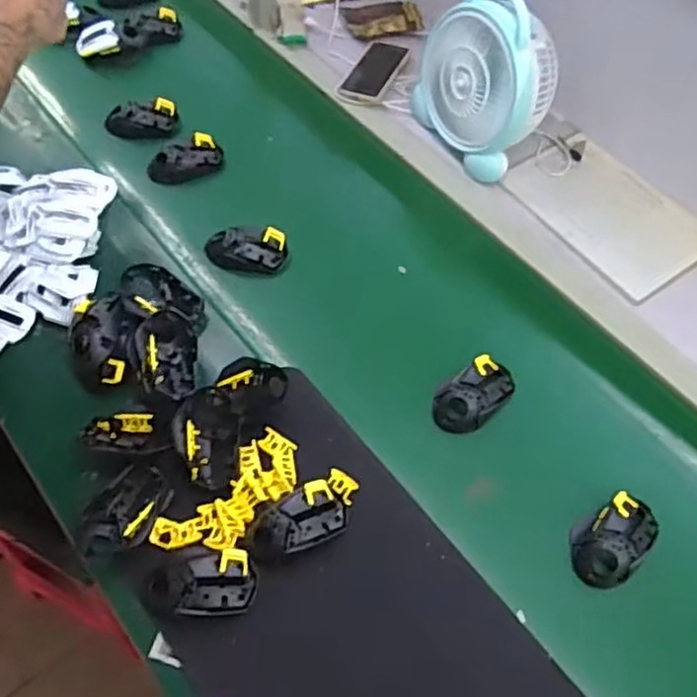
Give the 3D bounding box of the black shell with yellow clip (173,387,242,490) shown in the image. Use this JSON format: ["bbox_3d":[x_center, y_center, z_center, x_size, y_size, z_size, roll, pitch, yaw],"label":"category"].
[{"bbox_3d":[-0.166,0.104,0.801,0.075,0.051,0.112,3,58,0],"label":"black shell with yellow clip"}]

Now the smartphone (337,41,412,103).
[{"bbox_3d":[0.045,-0.490,1.205,0.081,0.011,0.154,26,60,11],"label":"smartphone"}]

